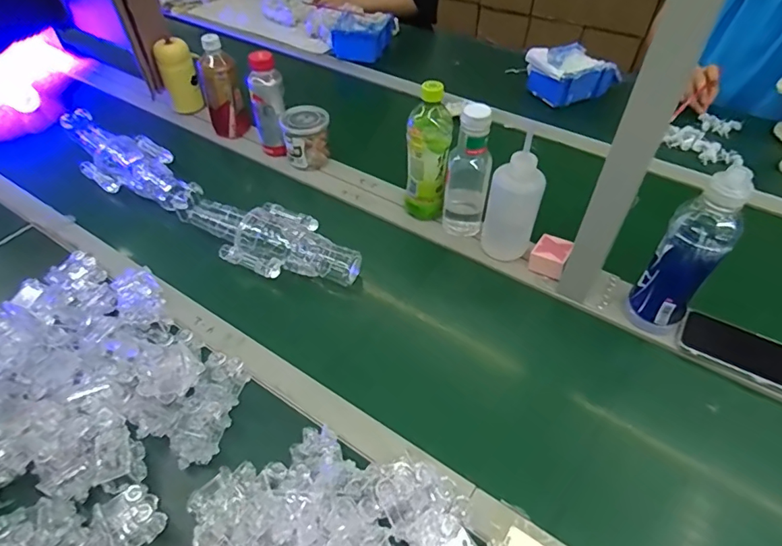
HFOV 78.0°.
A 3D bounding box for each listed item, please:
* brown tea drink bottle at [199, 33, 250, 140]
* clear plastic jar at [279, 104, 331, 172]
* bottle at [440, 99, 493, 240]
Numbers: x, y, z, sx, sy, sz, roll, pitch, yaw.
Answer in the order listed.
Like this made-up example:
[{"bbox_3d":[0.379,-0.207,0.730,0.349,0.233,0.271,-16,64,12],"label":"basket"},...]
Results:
[{"bbox_3d":[-0.325,-0.351,0.930,0.071,0.187,0.071,-18,50,-16],"label":"brown tea drink bottle"},{"bbox_3d":[-0.153,-0.245,0.887,0.085,0.094,0.067,-6,48,-6],"label":"clear plastic jar"},{"bbox_3d":[0.115,-0.152,0.727,0.064,0.206,0.057,5,48,4],"label":"bottle"}]

